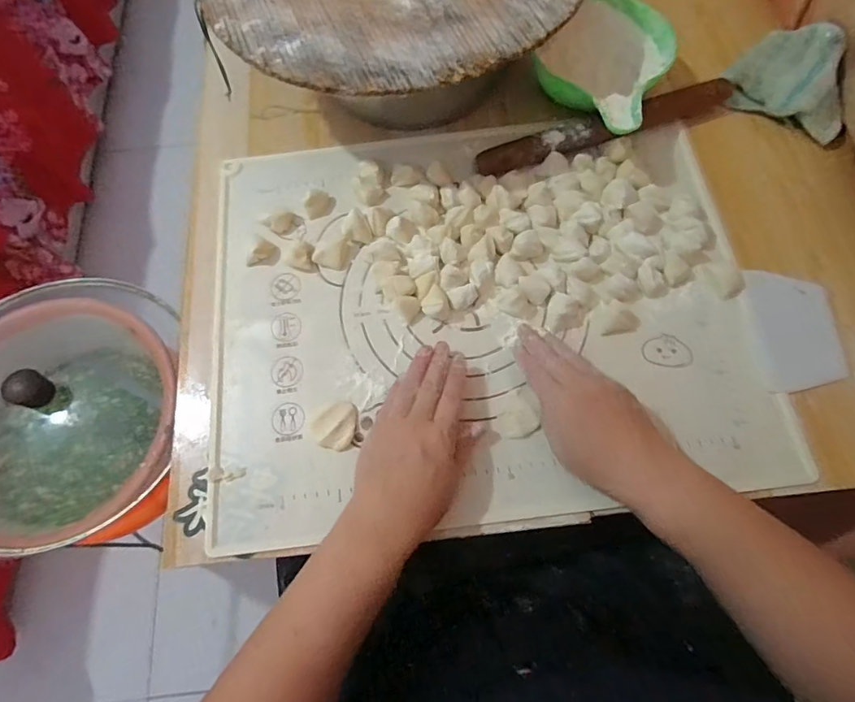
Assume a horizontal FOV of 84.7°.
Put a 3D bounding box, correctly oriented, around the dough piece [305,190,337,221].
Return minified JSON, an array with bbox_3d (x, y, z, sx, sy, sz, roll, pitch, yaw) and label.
[{"bbox_3d":[-0.112,-0.154,0.485,0.031,0.017,0.021,-23,72,-6],"label":"dough piece"}]

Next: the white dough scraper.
[{"bbox_3d":[0.345,-0.021,0.443,0.079,0.006,0.118,-3,71,1],"label":"white dough scraper"}]

